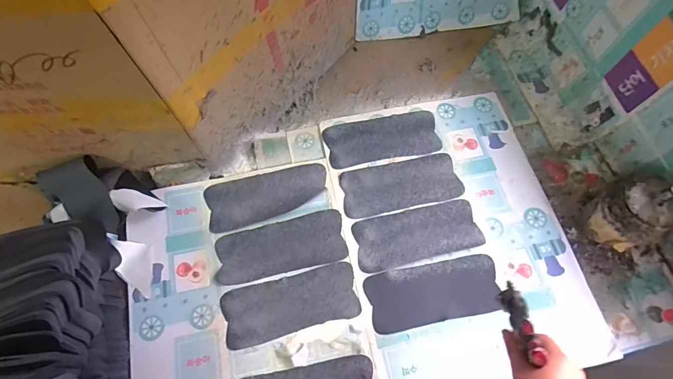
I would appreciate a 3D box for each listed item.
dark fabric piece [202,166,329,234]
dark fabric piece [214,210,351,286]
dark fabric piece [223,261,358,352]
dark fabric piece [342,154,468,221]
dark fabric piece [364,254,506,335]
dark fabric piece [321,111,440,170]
[{"bbox_3d":[-0.133,0.012,0.693,0.234,0.008,0.097,-15,70,-4],"label":"dark fabric piece"},{"bbox_3d":[-0.102,0.106,0.650,0.232,0.007,0.096,-14,70,-4],"label":"dark fabric piece"},{"bbox_3d":[-0.080,0.201,0.622,0.232,0.006,0.096,-15,70,-4],"label":"dark fabric piece"},{"bbox_3d":[0.126,-0.010,0.695,0.227,0.008,0.097,-12,70,-3],"label":"dark fabric piece"},{"bbox_3d":[0.171,0.178,0.619,0.228,0.010,0.101,-12,70,-3],"label":"dark fabric piece"},{"bbox_3d":[0.095,-0.104,0.728,0.227,0.006,0.099,-10,70,-3],"label":"dark fabric piece"}]

